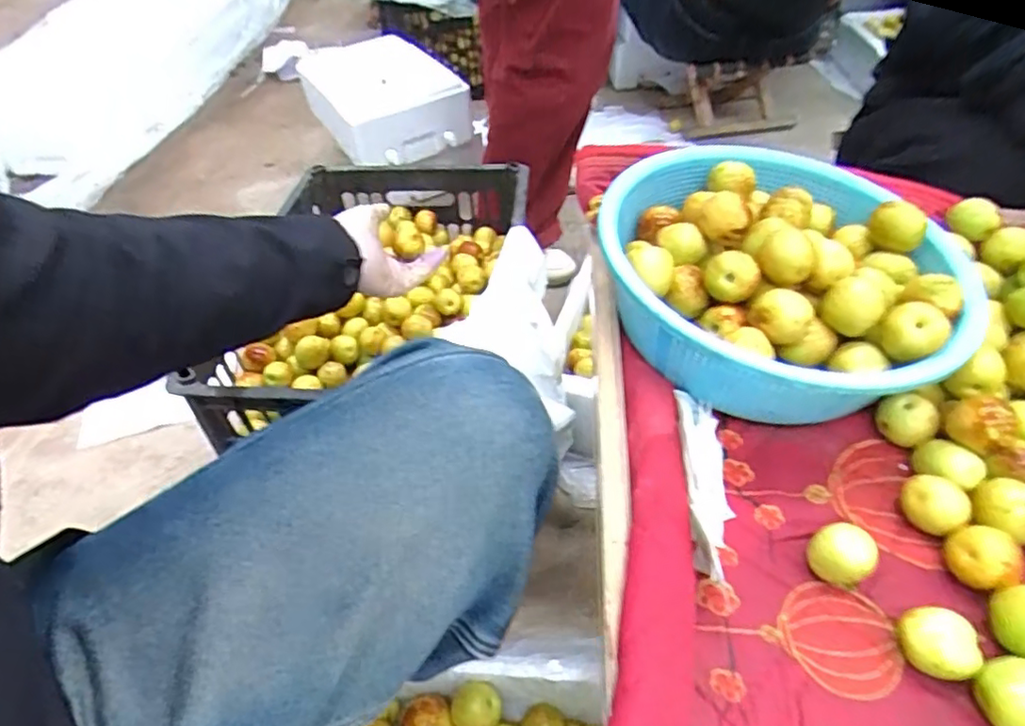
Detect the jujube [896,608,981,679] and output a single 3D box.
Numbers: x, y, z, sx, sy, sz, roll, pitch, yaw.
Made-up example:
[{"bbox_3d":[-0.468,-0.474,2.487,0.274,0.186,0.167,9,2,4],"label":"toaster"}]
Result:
[{"bbox_3d":[0.224,0.150,0.329,0.033,0.030,0.030,-2,45,2],"label":"jujube"}]

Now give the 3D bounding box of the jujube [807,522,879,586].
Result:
[{"bbox_3d":[0.193,0.114,0.364,0.033,0.033,0.027,34,56,32],"label":"jujube"}]

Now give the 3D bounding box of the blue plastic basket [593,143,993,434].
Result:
[{"bbox_3d":[0.197,-0.058,0.475,0.257,0.110,0.257,-2,45,2],"label":"blue plastic basket"}]

